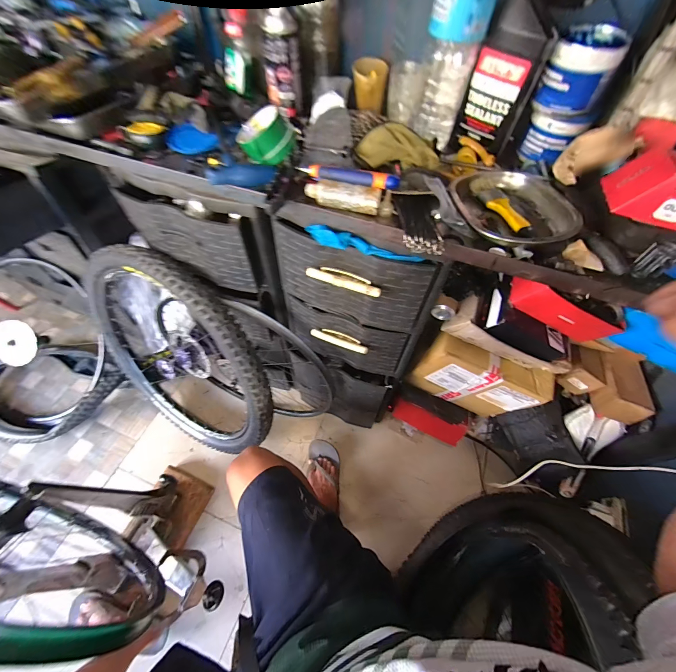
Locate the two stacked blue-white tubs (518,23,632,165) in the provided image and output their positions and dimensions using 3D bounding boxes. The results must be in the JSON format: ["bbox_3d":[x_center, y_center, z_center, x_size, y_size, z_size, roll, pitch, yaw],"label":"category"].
[{"bbox_3d":[0.395,-0.406,0.521,0.105,0.162,0.095,32,61,18],"label":"two stacked blue-white tubs"}]

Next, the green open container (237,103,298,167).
[{"bbox_3d":[-0.125,-0.336,0.514,0.093,0.051,0.095,-45,50,3],"label":"green open container"}]

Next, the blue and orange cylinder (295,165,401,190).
[{"bbox_3d":[0.017,-0.249,0.470,0.158,0.022,0.022,11,57,5],"label":"blue and orange cylinder"}]

